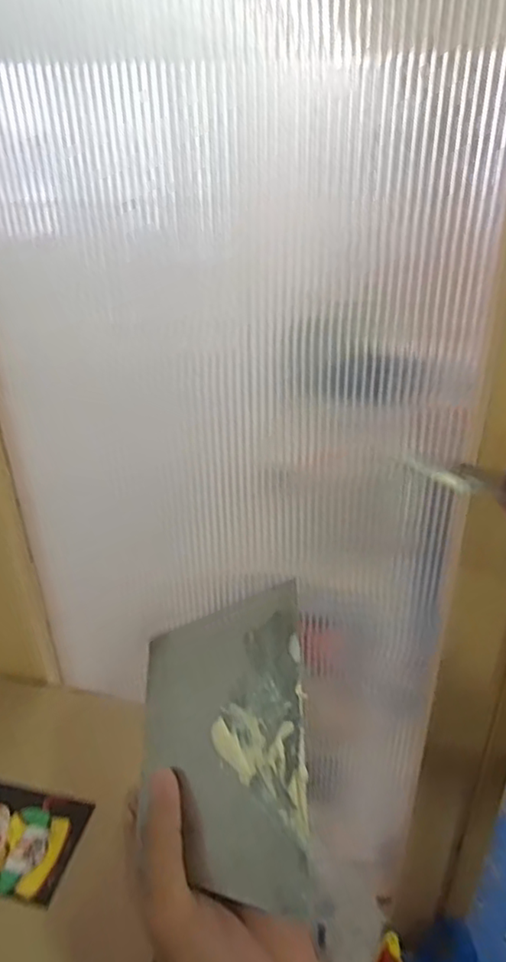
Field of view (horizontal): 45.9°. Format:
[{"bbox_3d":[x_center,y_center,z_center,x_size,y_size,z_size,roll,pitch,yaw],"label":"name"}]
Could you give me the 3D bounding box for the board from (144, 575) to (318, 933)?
[{"bbox_3d":[-0.018,0.132,0.303,0.101,0.006,0.138,-19,57,29],"label":"board"}]

